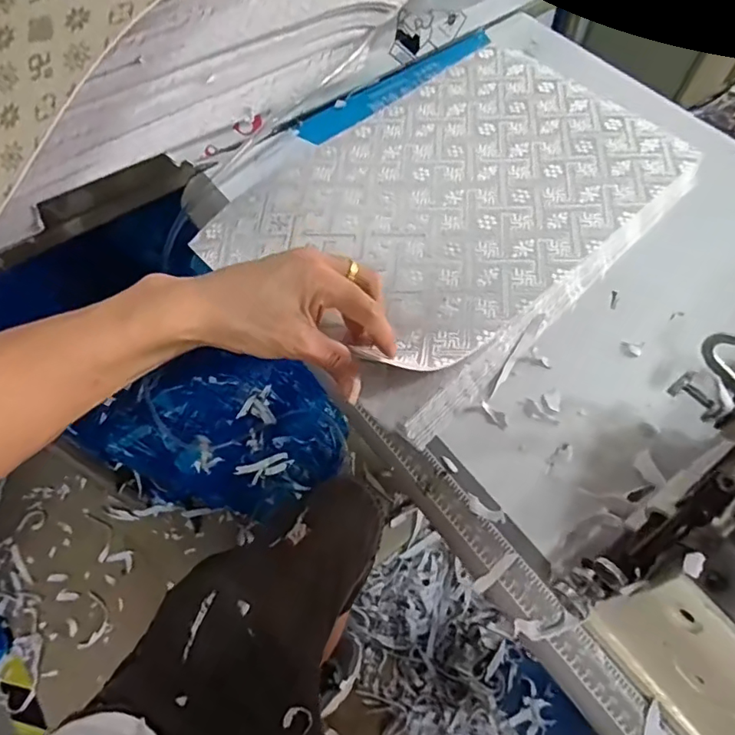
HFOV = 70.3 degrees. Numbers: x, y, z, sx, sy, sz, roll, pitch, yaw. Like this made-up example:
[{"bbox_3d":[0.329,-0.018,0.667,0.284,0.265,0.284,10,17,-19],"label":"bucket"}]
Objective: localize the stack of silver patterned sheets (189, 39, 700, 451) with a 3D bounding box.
[{"bbox_3d":[0.085,-0.154,0.499,0.421,0.051,0.292,-40,68,-20],"label":"stack of silver patterned sheets"}]

